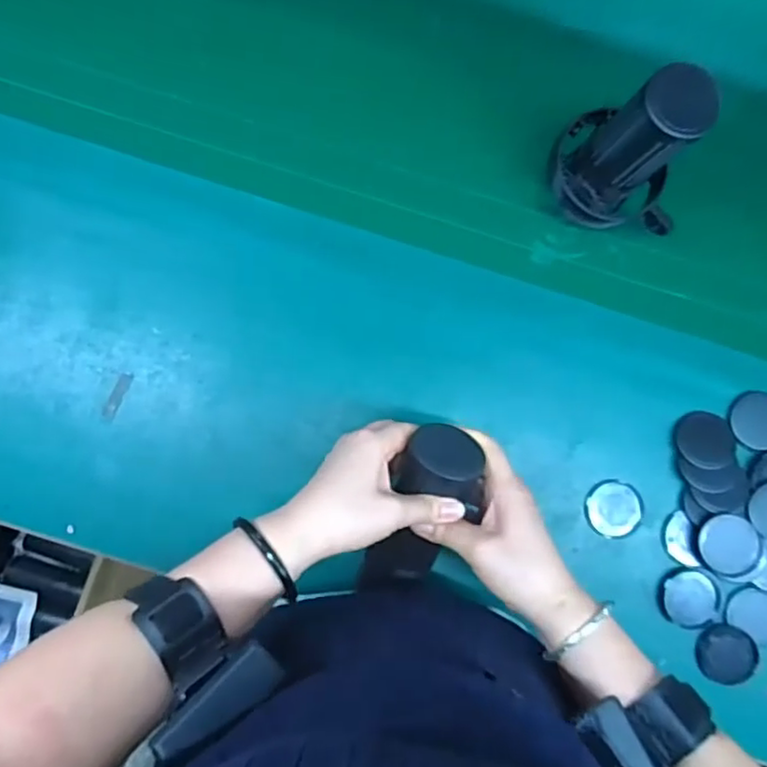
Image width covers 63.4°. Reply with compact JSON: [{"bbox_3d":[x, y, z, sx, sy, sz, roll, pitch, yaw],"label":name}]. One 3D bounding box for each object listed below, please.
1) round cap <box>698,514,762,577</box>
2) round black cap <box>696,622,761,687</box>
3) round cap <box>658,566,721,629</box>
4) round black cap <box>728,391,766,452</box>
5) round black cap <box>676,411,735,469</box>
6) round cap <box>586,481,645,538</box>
[{"bbox_3d":[0.300,0.139,0.537,0.055,0.007,0.047,37,86,1],"label":"round cap"},{"bbox_3d":[0.304,0.239,0.547,0.055,0.006,0.051,0,86,-2],"label":"round black cap"},{"bbox_3d":[0.269,0.188,0.546,0.051,0.008,0.050,0,86,-2],"label":"round cap"},{"bbox_3d":[0.344,0.034,0.566,0.054,0.008,0.053,0,86,-2],"label":"round black cap"},{"bbox_3d":[0.290,0.051,0.556,0.055,0.011,0.049,13,86,-1],"label":"round black cap"},{"bbox_3d":[0.206,0.112,0.555,0.051,0.004,0.048,0,86,-2],"label":"round cap"}]

